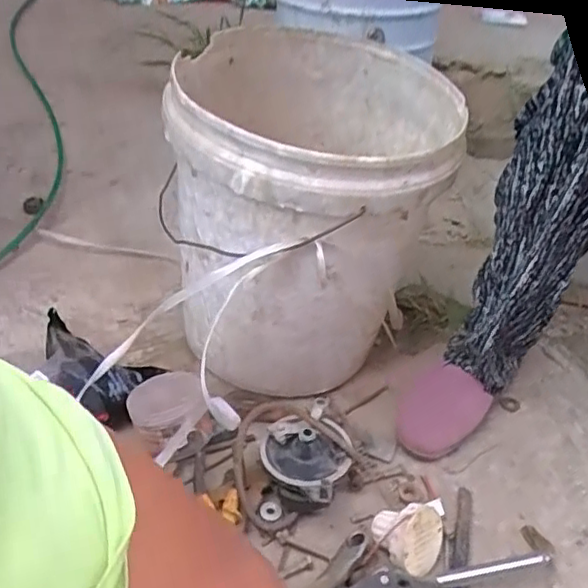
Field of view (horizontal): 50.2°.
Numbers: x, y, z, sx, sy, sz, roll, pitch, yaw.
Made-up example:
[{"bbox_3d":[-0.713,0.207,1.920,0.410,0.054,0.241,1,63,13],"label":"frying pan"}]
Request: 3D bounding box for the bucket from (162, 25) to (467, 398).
[{"bbox_3d":[0.005,-0.084,0.778,0.303,0.367,0.322,3,37,-3],"label":"bucket"}]

